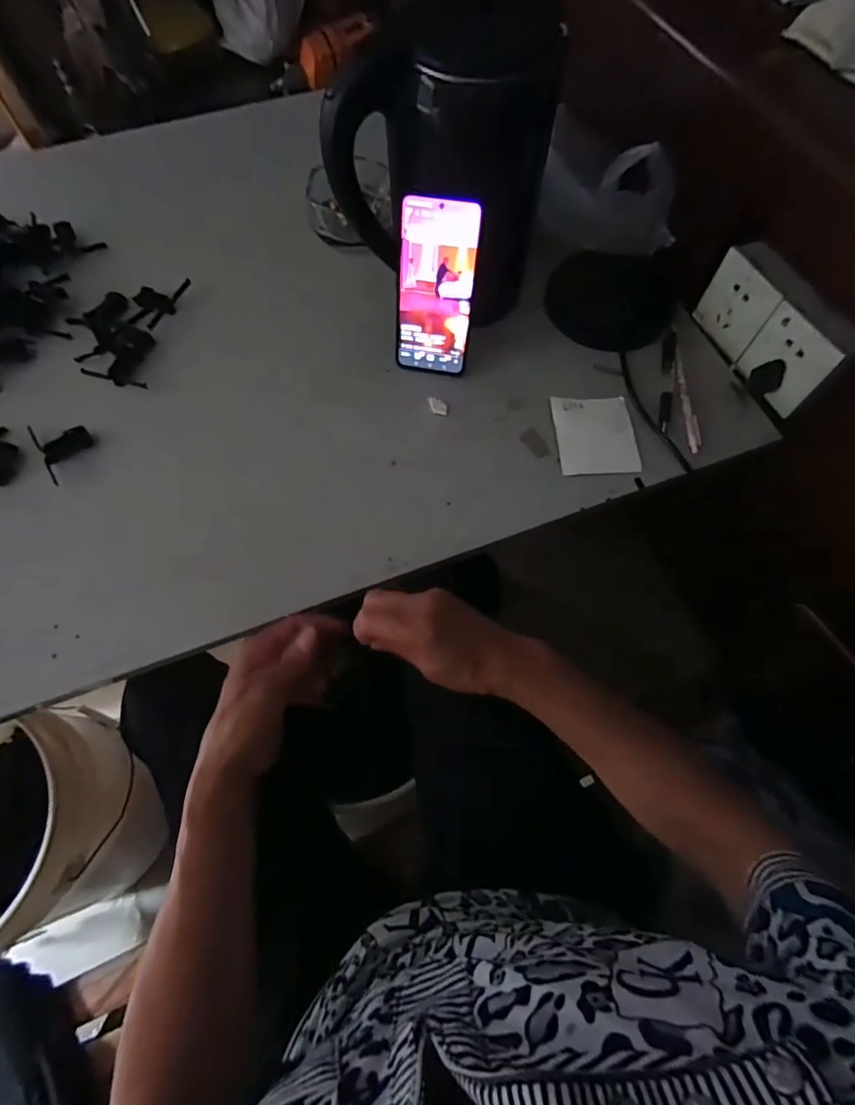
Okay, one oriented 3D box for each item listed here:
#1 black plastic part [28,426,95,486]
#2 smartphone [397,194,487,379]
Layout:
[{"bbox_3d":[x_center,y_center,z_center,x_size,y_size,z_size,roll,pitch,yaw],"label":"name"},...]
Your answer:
[{"bbox_3d":[-0.372,-0.110,0.512,0.050,0.015,0.075,-33,71,-13],"label":"black plastic part"},{"bbox_3d":[0.008,-0.257,0.497,0.077,0.160,0.006,11,46,5],"label":"smartphone"}]

